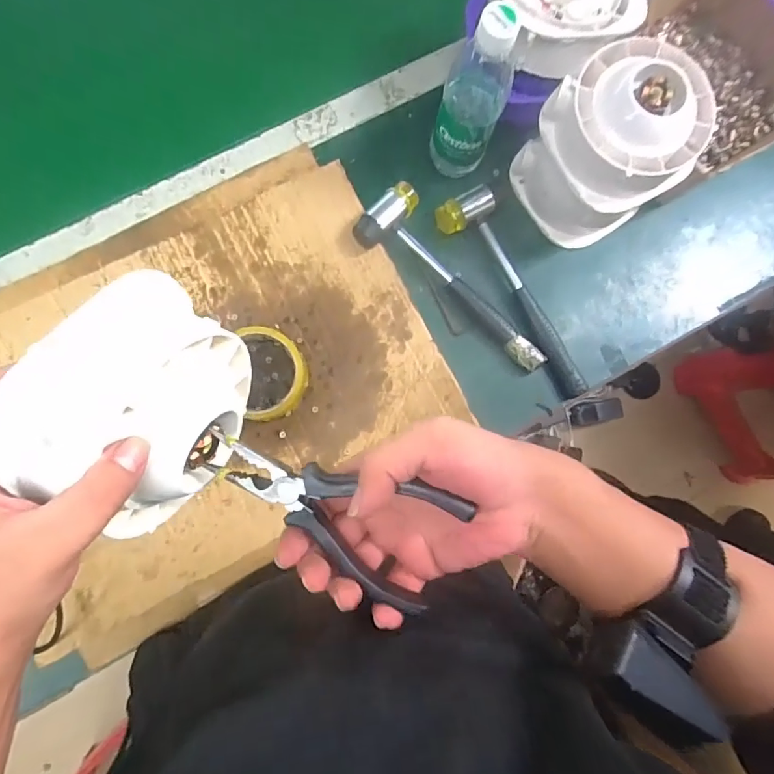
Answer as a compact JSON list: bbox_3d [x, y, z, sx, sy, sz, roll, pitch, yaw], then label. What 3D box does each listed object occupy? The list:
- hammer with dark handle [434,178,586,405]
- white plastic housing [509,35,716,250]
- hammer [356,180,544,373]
[{"bbox_3d":[0.142,-0.099,0.540,0.060,0.038,0.257,-29,88,-5],"label":"hammer with dark handle"},{"bbox_3d":[0.227,-0.242,0.483,0.134,0.145,0.132,0,85,-4],"label":"white plastic housing"},{"bbox_3d":[0.082,-0.120,0.532,0.248,0.027,0.080,39,84,0],"label":"hammer"}]

